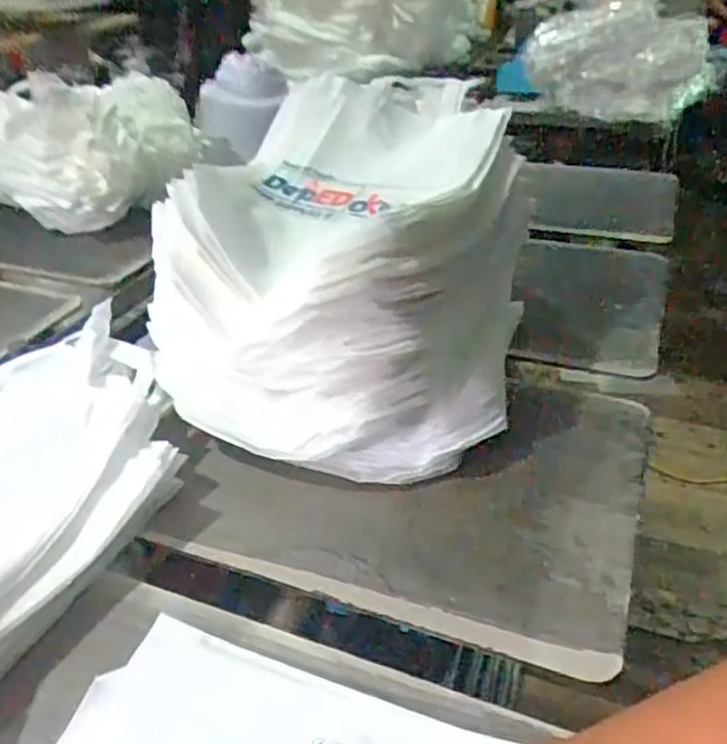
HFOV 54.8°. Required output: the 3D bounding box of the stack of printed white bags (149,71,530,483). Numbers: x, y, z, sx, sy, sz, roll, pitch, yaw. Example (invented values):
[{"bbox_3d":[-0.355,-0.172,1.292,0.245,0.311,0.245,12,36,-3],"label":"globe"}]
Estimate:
[{"bbox_3d":[-0.003,-0.150,0.904,0.400,0.294,0.562,6,34,11],"label":"stack of printed white bags"}]

